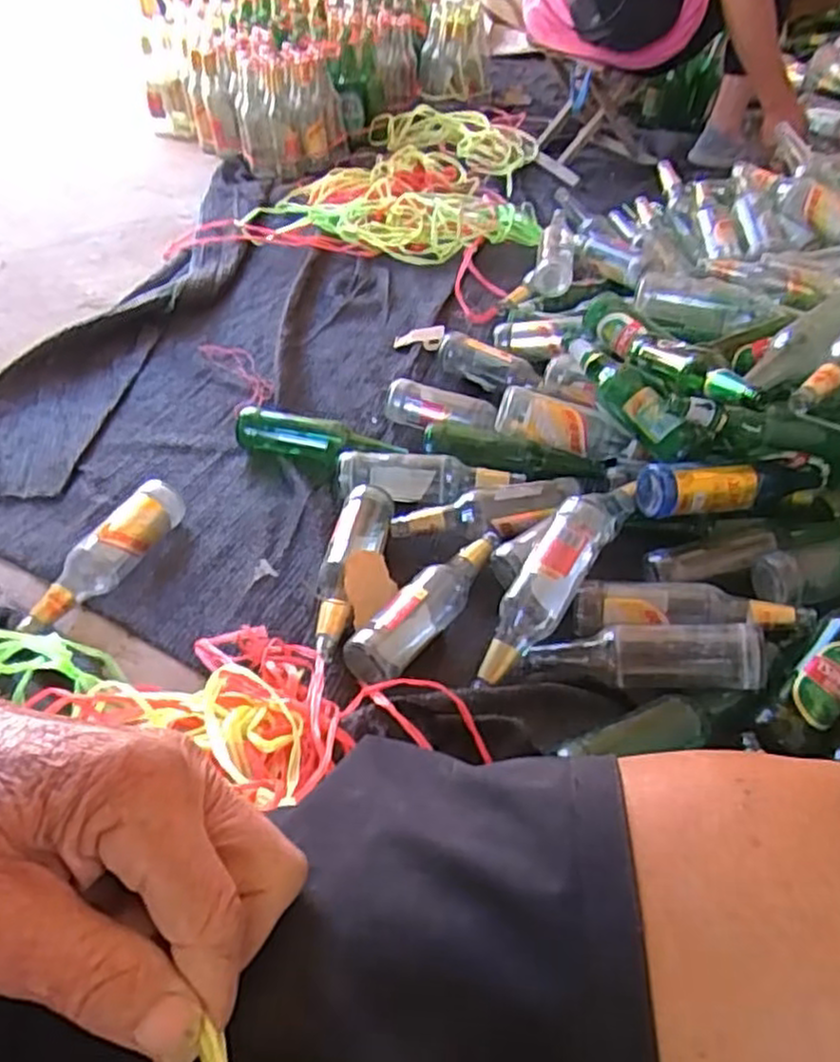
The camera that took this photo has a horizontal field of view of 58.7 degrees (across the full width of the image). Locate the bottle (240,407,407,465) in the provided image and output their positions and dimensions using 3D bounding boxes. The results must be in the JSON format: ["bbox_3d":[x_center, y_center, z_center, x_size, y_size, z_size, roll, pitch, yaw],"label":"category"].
[{"bbox_3d":[-0.151,-0.140,1.153,0.269,0.064,0.065,16,48,15],"label":"bottle"}]

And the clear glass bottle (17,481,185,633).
[{"bbox_3d":[-0.401,0.028,0.983,0.071,0.064,0.252,20,49,18],"label":"clear glass bottle"}]

